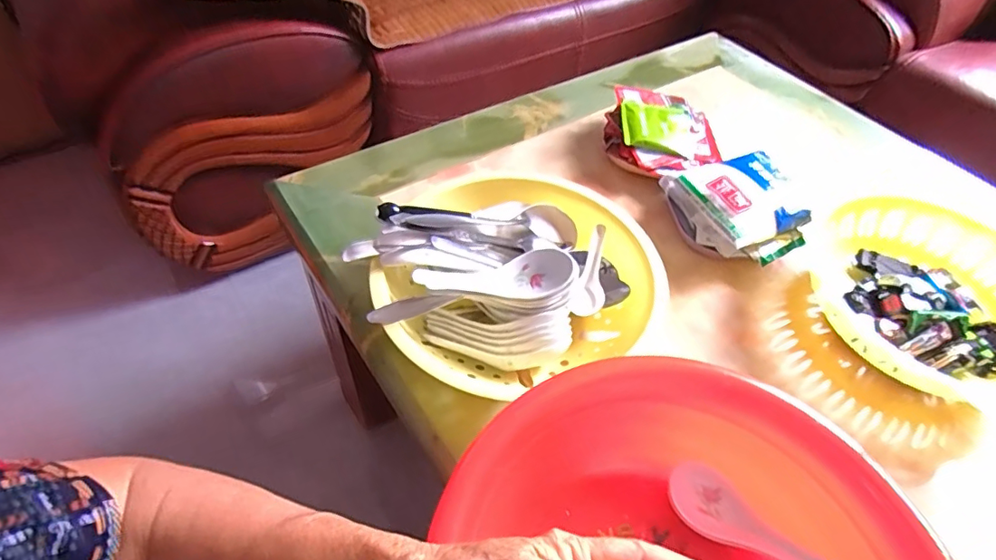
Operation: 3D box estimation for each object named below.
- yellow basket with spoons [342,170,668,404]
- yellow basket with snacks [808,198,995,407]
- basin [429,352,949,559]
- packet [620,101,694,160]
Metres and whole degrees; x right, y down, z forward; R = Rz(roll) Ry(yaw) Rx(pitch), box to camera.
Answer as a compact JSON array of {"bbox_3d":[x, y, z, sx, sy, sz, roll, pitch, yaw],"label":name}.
[{"bbox_3d":[0.010,-0.006,0.499,0.263,0.086,0.223,-17,55,-18],"label":"yellow basket with spoons"},{"bbox_3d":[0.417,0.012,0.527,0.223,0.059,0.224,3,51,-3],"label":"yellow basket with snacks"},{"bbox_3d":[0.111,0.201,0.324,0.298,0.090,0.285,3,51,-3],"label":"basin"},{"bbox_3d":[0.198,-0.190,0.656,0.093,0.023,0.088,6,51,0],"label":"packet"}]

